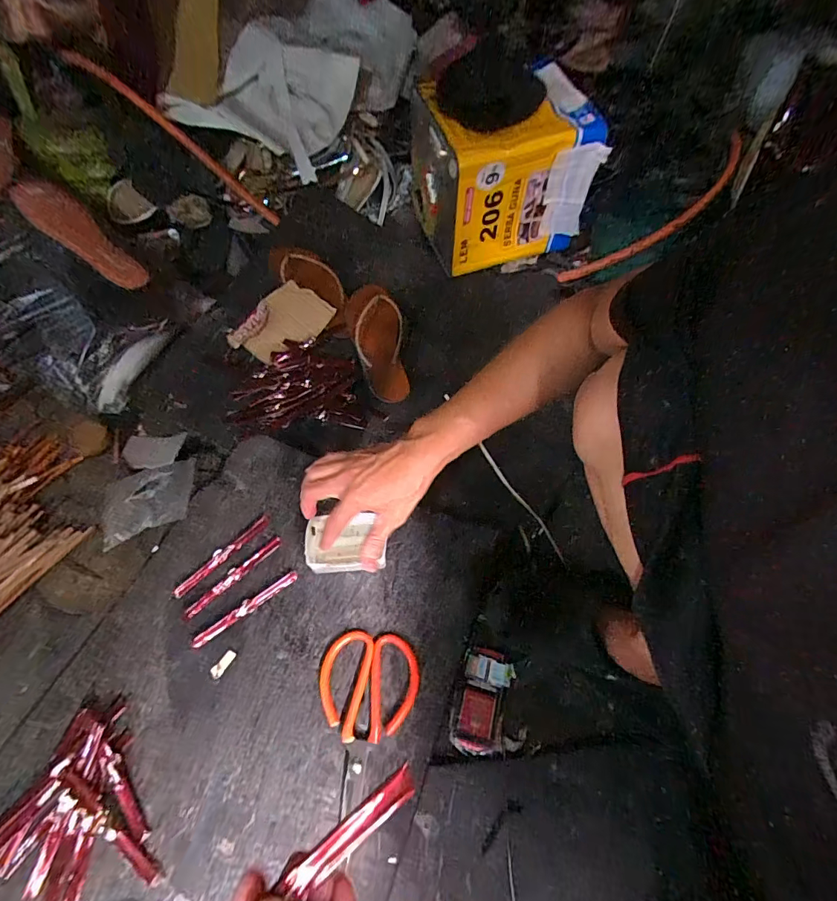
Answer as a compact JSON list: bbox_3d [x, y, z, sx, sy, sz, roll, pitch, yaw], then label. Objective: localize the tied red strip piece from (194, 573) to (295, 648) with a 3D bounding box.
[{"bbox_3d":[-0.217,0.196,0.538,0.140,0.014,0.017,-31,66,-16],"label":"tied red strip piece"}]

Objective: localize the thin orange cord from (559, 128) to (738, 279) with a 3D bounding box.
[{"bbox_3d":[0.459,-0.441,0.833,0.401,0.040,0.075,-36,64,9],"label":"thin orange cord"}]

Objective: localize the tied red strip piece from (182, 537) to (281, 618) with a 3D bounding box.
[{"bbox_3d":[-0.239,0.163,0.558,0.016,0.004,0.140,41,68,20],"label":"tied red strip piece"}]

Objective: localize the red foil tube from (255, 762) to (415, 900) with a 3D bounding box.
[{"bbox_3d":[-0.060,0.203,0.192,0.147,0.013,0.015,-24,62,-38],"label":"red foil tube"}]

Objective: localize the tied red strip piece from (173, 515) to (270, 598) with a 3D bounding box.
[{"bbox_3d":[-0.257,0.137,0.567,0.016,0.007,0.143,41,68,20],"label":"tied red strip piece"}]

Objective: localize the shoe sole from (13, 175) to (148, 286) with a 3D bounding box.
[{"bbox_3d":[-0.550,-0.350,0.708,0.212,0.021,0.088,45,48,-8],"label":"shoe sole"}]

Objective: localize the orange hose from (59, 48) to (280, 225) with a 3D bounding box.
[{"bbox_3d":[-0.438,-0.574,0.801,0.397,0.017,0.031,35,60,-23],"label":"orange hose"}]

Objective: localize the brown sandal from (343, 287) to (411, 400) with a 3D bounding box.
[{"bbox_3d":[-0.069,-0.198,0.762,0.098,0.045,0.230,-13,84,-8],"label":"brown sandal"}]

